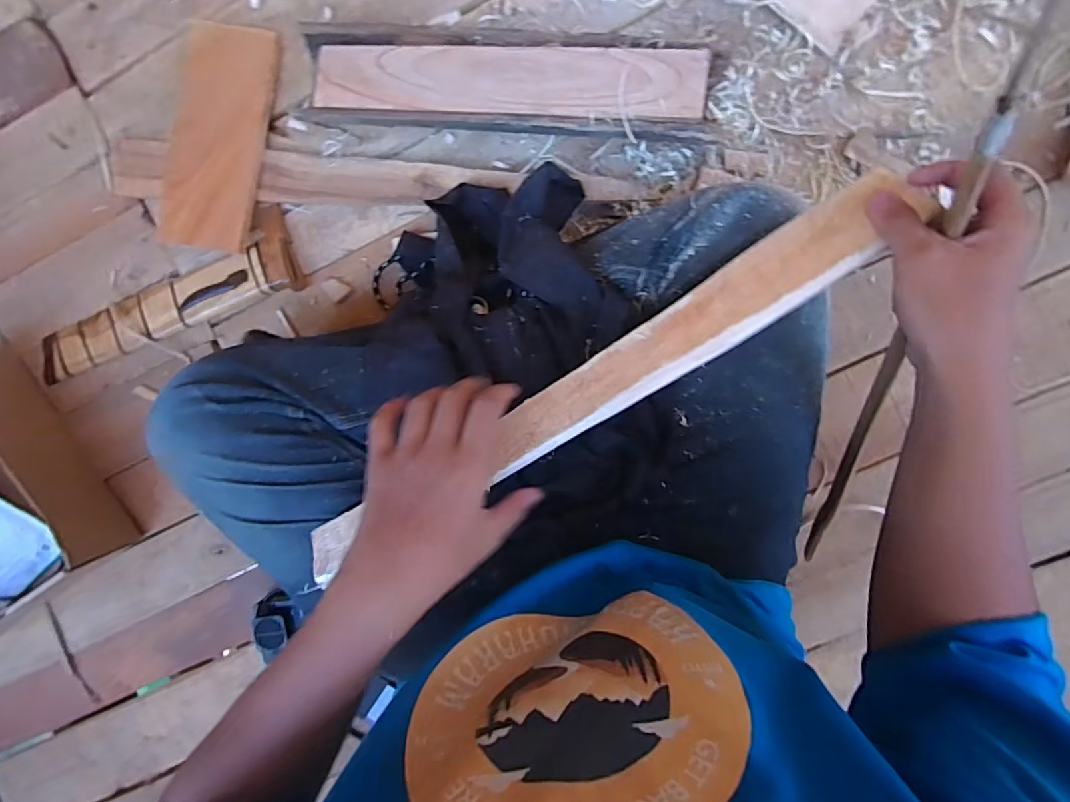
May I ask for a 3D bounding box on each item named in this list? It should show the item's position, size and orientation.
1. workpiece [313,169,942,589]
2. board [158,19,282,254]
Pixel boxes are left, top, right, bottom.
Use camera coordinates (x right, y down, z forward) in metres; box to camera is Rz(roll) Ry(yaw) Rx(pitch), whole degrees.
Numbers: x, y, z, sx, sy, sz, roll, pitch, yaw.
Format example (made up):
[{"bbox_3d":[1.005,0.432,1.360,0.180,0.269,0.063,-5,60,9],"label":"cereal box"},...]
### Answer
[{"bbox_3d":[0.030,0.000,0.375,0.465,0.022,0.042,-32,93,10],"label":"workpiece"},{"bbox_3d":[-0.342,-0.286,0.578,0.102,0.015,0.238,11,89,0],"label":"board"}]

